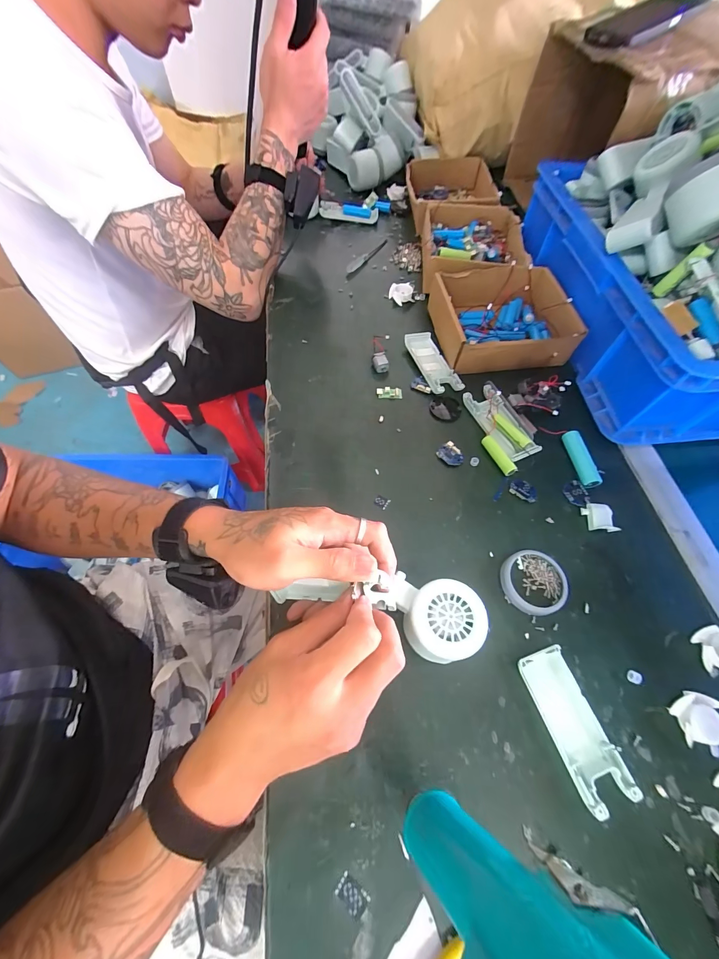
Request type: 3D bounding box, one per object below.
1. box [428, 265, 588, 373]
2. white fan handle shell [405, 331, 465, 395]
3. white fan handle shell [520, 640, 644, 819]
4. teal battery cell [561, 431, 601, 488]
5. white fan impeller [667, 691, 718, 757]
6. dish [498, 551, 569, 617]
[{"bbox_3d":[0.197,-0.215,0.469,0.165,0.054,0.140,-6,61,-4],"label":"box"},{"bbox_3d":[0.095,-0.152,0.458,0.042,0.015,0.102,-17,62,-10],"label":"white fan handle shell"},{"bbox_3d":[0.168,0.192,0.275,0.040,0.010,0.105,-17,62,-10],"label":"white fan handle shell"},{"bbox_3d":[0.245,-0.023,0.389,0.017,0.016,0.065,-7,61,-5],"label":"teal battery cell"},{"bbox_3d":[0.271,0.192,0.278,0.034,0.011,0.039,-9,61,-6],"label":"white fan impeller"},{"bbox_3d":[0.163,0.095,0.328,0.053,0.012,0.059,38,67,19],"label":"dish"}]

